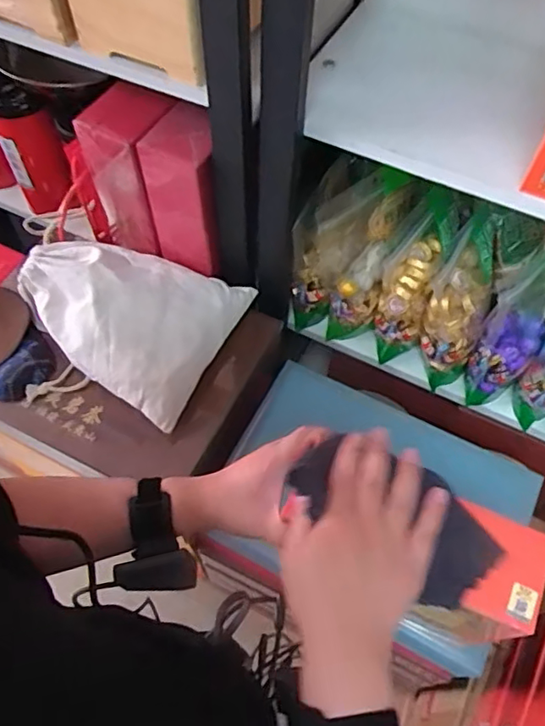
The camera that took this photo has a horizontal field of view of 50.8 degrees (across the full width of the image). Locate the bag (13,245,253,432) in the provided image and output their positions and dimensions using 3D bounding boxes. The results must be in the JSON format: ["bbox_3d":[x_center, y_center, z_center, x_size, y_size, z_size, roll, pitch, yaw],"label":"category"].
[{"bbox_3d":[-0.188,-0.048,0.692,0.271,0.091,0.196,13,60,7],"label":"bag"}]

